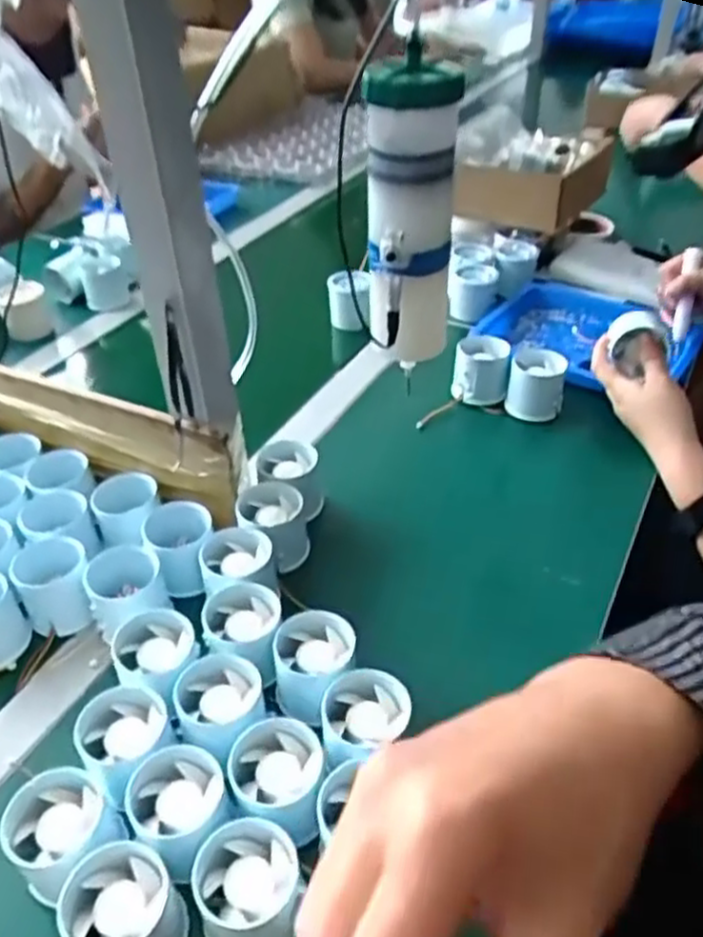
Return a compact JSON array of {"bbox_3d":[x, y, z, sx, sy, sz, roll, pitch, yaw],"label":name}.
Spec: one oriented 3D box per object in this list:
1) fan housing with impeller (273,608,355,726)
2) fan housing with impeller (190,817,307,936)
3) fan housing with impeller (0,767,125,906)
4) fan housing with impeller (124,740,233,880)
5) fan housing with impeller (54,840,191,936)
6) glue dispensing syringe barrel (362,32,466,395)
[{"bbox_3d":[-0.025,0.128,0.482,0.048,0.050,0.049,-2,38,2],"label":"fan housing with impeller"},{"bbox_3d":[-0.051,0.214,0.377,0.052,0.044,0.050,-14,40,-12],"label":"fan housing with impeller"},{"bbox_3d":[-0.154,0.198,0.402,0.051,0.045,0.052,-2,38,2],"label":"fan housing with impeller"},{"bbox_3d":[-0.091,0.189,0.408,0.050,0.042,0.060,-19,41,-18],"label":"fan housing with impeller"},{"bbox_3d":[-0.112,0.222,0.371,0.053,0.047,0.049,-29,45,-28],"label":"fan housing with impeller"},{"bbox_3d":[0.038,-0.152,0.466,0.056,0.177,0.044,1,39,6],"label":"glue dispensing syringe barrel"}]

